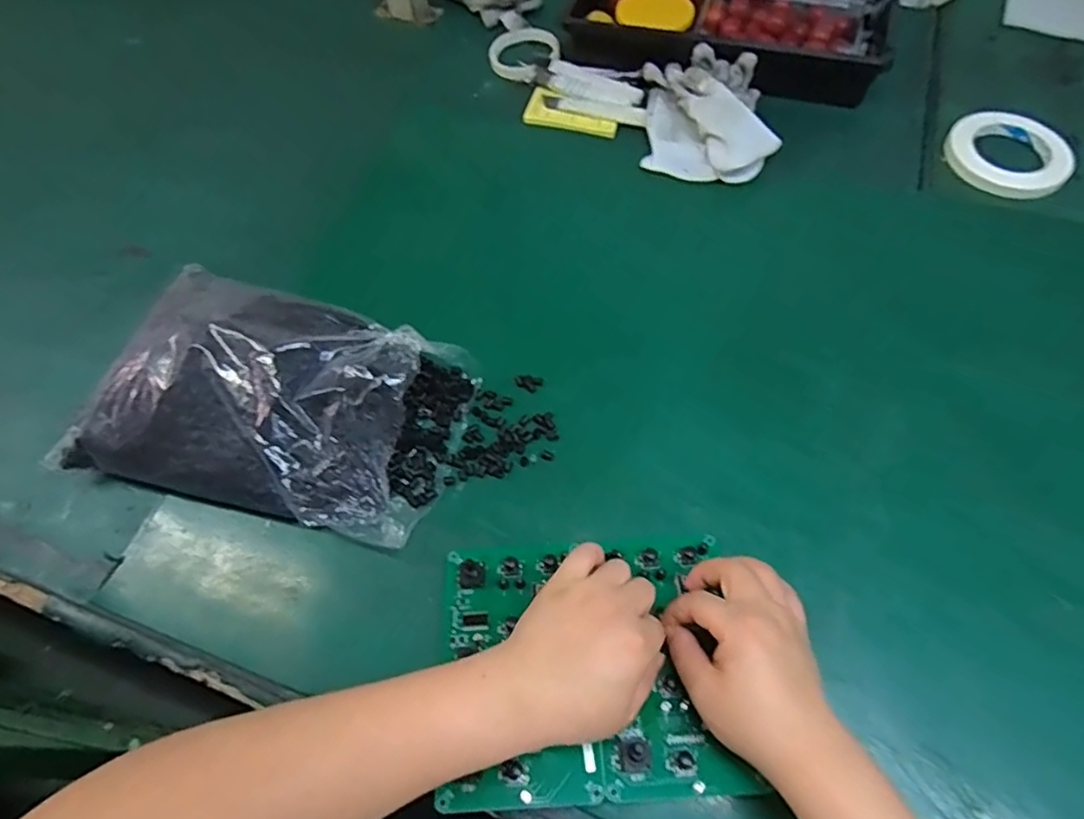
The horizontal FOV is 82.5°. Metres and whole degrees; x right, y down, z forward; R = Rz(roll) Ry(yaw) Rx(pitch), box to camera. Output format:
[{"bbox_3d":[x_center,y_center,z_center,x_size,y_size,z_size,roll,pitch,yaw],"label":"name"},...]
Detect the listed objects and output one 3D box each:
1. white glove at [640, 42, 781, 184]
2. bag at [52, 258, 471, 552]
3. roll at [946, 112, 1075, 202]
[{"bbox_3d":[0.180,-0.321,0.675,0.143,0.046,0.167,7,61,7],"label":"white glove"},{"bbox_3d":[-0.217,-0.011,0.499,0.297,0.086,0.178,13,62,11],"label":"bag"},{"bbox_3d":[0.488,-0.267,0.648,0.117,0.015,0.113,-2,60,3],"label":"roll"}]

